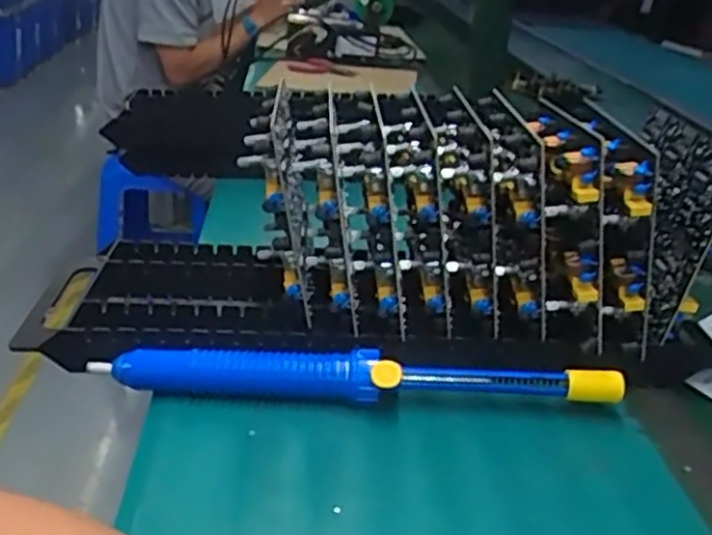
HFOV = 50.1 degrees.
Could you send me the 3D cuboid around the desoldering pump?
[{"bbox_3d":[0.003,0.066,0.466,0.314,0.030,0.026,4,25,0],"label":"desoldering pump"}]

